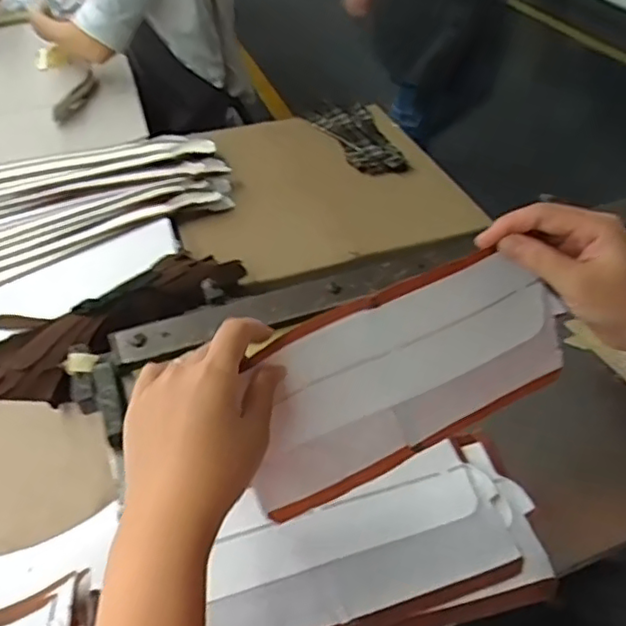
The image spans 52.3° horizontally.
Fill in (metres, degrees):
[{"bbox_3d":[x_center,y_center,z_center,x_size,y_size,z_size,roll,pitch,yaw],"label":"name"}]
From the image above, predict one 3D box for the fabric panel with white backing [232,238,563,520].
[{"bbox_3d":[0.055,0.042,0.407,0.215,0.117,0.009,-25,26,-5],"label":"fabric panel with white backing"}]

